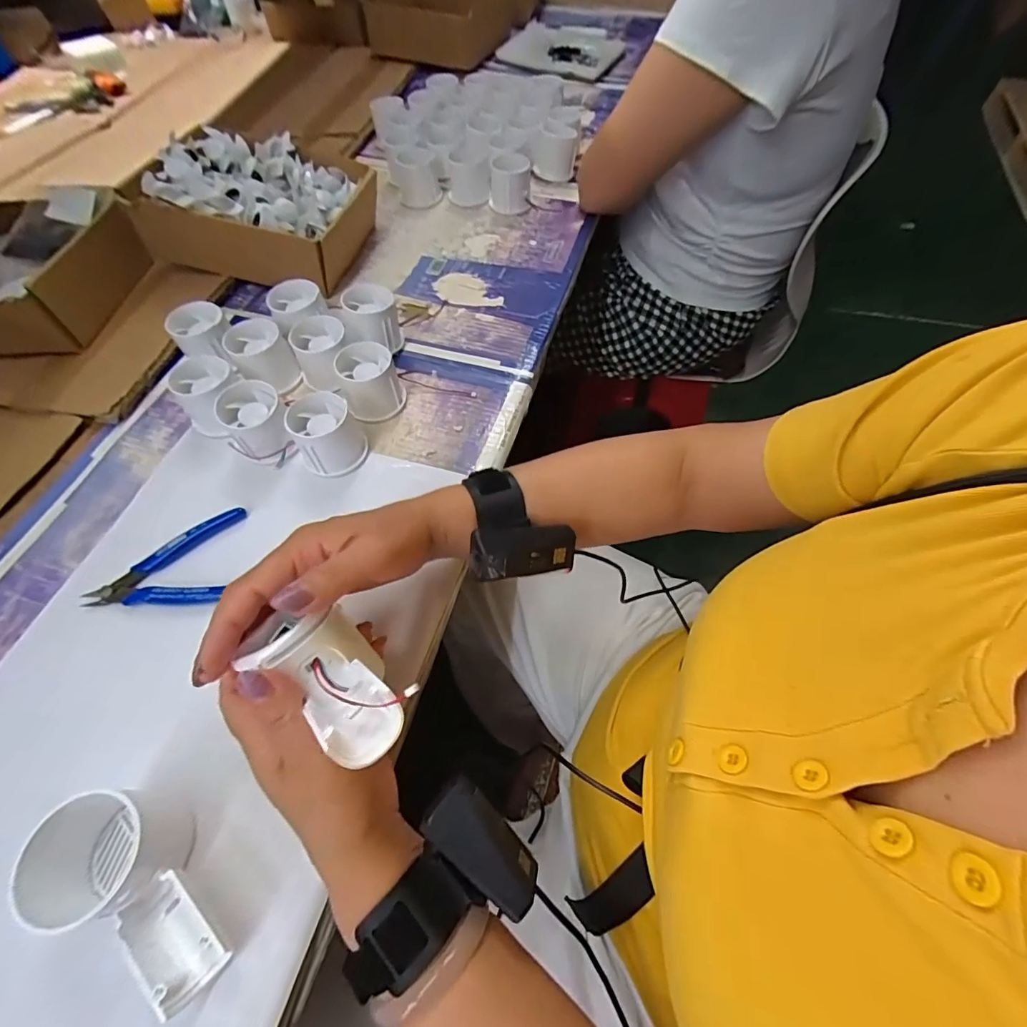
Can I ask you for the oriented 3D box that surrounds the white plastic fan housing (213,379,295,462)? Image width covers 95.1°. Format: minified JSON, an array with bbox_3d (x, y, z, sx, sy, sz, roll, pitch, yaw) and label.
[{"bbox_3d":[-0.219,-0.075,0.407,0.052,0.051,0.055,-34,65,-17],"label":"white plastic fan housing"}]

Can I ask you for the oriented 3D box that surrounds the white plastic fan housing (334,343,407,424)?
[{"bbox_3d":[-0.133,-0.121,0.435,0.053,0.049,0.049,-18,61,-9],"label":"white plastic fan housing"}]

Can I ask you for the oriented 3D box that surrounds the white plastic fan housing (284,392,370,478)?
[{"bbox_3d":[-0.160,-0.066,0.406,0.056,0.049,0.052,-25,63,-13],"label":"white plastic fan housing"}]

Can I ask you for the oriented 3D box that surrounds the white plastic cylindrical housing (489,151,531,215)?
[{"bbox_3d":[-0.004,-0.432,0.619,0.055,0.054,0.058,1,60,2],"label":"white plastic cylindrical housing"}]

